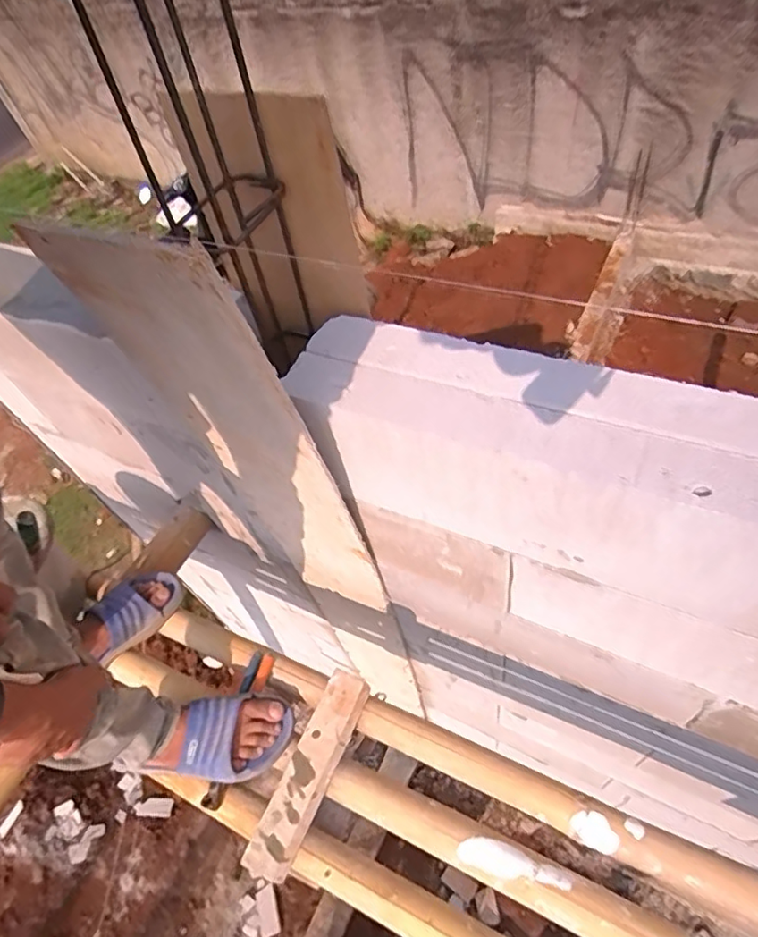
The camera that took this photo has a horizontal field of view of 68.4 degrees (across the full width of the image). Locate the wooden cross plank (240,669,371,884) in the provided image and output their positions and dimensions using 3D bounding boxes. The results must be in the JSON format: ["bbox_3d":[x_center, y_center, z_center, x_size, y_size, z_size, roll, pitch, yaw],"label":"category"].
[{"bbox_3d":[-0.097,0.422,0.787,0.067,0.034,0.270,16,58,22],"label":"wooden cross plank"}]

